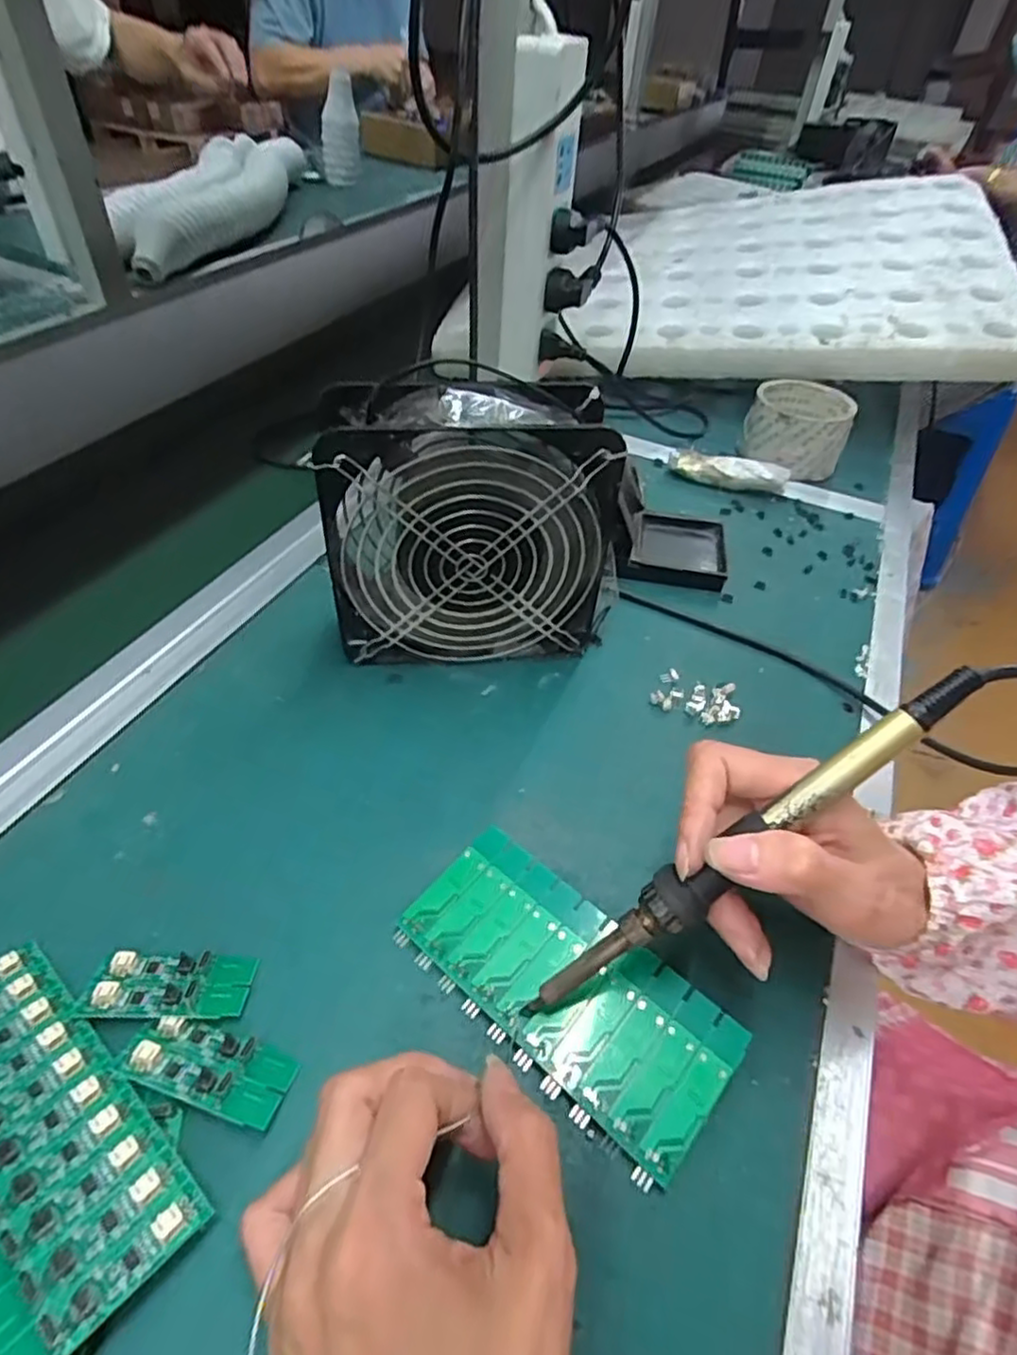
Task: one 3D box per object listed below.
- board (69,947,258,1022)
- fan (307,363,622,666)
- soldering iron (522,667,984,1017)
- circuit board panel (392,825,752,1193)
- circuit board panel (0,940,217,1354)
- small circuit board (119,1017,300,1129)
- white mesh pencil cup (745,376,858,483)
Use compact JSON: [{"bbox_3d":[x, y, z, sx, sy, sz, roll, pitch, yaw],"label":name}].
[{"bbox_3d":[-0.137,0.123,0.270,0.063,0.010,0.028,3,46,-3],"label":"board"},{"bbox_3d":[-0.016,-0.081,0.376,0.161,0.155,0.057,-2,47,-7],"label":"fan"},{"bbox_3d":[0.083,0.065,0.248,0.205,0.019,0.020,-41,54,8],"label":"soldering iron"},{"bbox_3d":[0.021,0.127,0.279,0.137,0.014,0.068,35,53,25],"label":"circuit board panel"},{"bbox_3d":[-0.167,0.153,0.227,0.137,0.007,0.063,30,42,29],"label":"circuit board panel"},{"bbox_3d":[-0.111,0.144,0.249,0.058,0.009,0.026,15,47,9],"label":"small circuit board"},{"bbox_3d":[0.256,-0.221,0.599,0.084,0.055,0.095,21,48,15],"label":"white mesh pencil cup"}]

